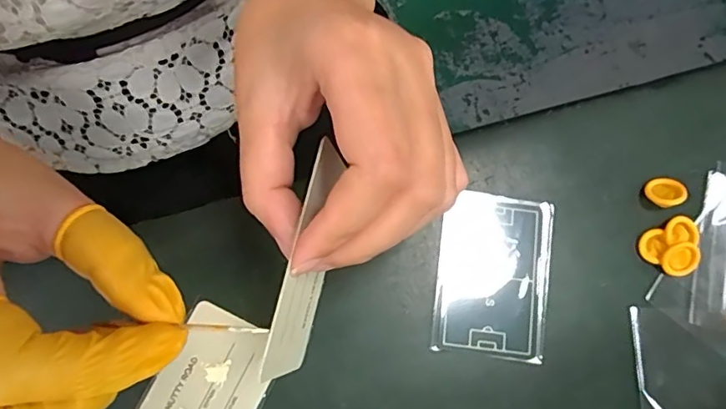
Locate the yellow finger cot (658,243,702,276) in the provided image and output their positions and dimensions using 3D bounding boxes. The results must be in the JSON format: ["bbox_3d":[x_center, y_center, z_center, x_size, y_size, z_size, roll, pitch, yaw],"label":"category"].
[{"bbox_3d":[0.176,0.031,0.290,0.020,0.005,0.018,-29,91,17],"label":"yellow finger cot"}]

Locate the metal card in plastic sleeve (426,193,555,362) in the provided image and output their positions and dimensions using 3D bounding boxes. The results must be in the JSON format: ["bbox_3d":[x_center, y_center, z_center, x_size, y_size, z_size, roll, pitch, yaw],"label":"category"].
[{"bbox_3d":[0.072,0.039,0.289,0.061,0.004,0.089,8,79,1],"label":"metal card in plastic sleeve"}]

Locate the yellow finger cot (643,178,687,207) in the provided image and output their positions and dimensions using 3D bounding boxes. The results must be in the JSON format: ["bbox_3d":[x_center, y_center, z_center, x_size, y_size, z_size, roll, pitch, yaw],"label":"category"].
[{"bbox_3d":[0.171,-0.007,0.296,0.021,0.004,0.016,7,70,32],"label":"yellow finger cot"}]

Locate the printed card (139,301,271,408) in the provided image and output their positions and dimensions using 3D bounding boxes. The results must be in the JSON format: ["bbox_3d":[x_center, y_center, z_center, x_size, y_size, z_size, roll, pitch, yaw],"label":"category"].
[{"bbox_3d":[-0.082,0.100,0.273,0.053,0.004,0.085,26,79,4],"label":"printed card"}]

